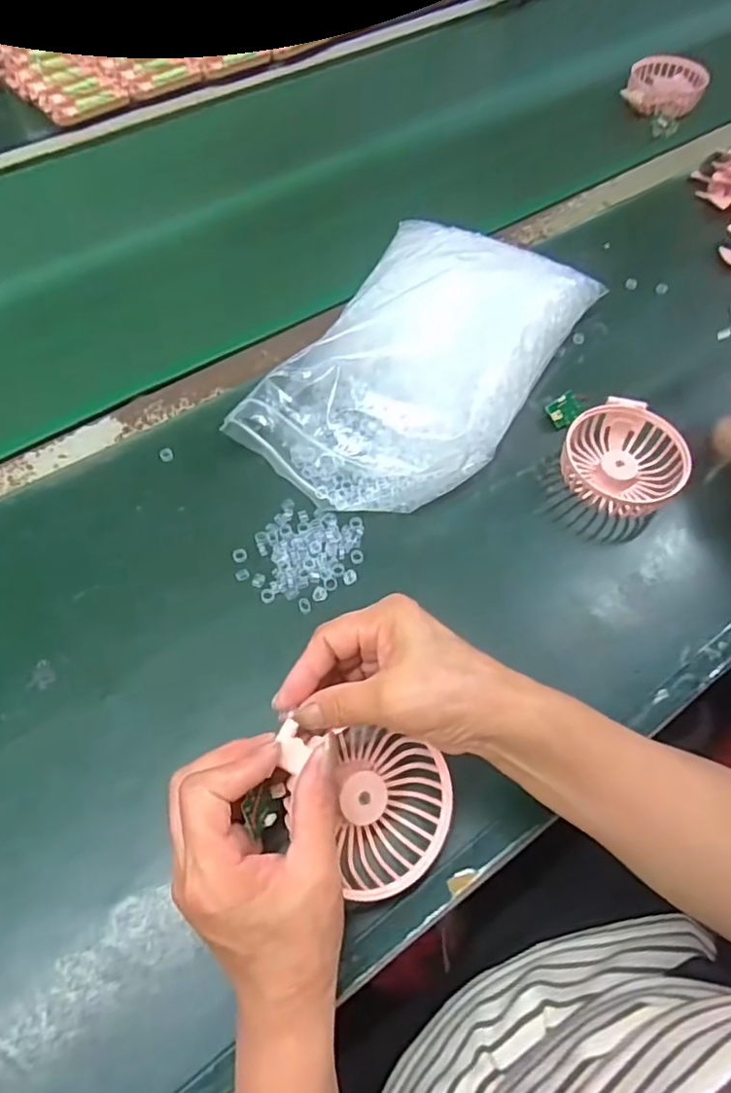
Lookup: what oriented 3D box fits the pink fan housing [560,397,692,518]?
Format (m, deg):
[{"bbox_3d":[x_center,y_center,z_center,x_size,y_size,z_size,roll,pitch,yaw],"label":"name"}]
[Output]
[{"bbox_3d":[0.195,-0.069,0.465,0.083,0.033,0.090,11,60,7],"label":"pink fan housing"}]

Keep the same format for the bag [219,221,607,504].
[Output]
[{"bbox_3d":[0.048,-0.154,0.488,0.177,0.067,0.293,27,63,16],"label":"bag"}]

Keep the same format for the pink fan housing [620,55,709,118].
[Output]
[{"bbox_3d":[0.363,-0.556,0.741,0.089,0.033,0.091,19,61,12],"label":"pink fan housing"}]

